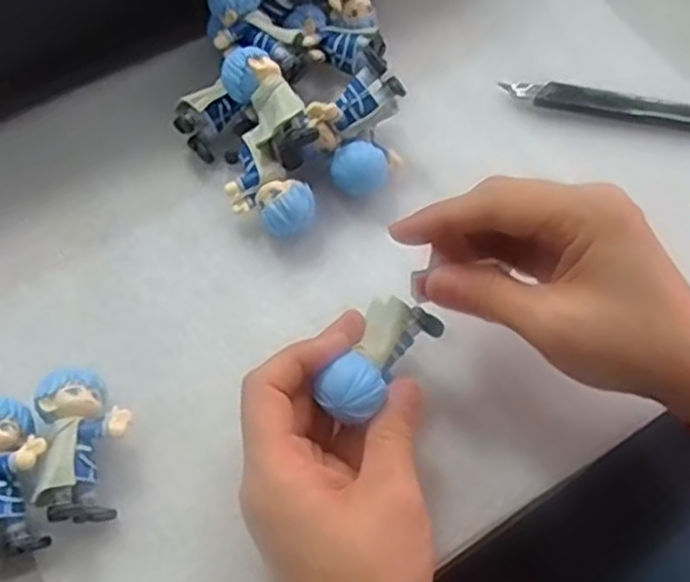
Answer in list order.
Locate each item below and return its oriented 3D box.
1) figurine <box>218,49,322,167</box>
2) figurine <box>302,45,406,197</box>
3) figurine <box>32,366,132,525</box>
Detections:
[{"bbox_3d":[-0.036,-0.090,0.353,0.027,0.025,0.056,-27,65,-14],"label":"figurine"},{"bbox_3d":[0.010,-0.078,0.365,0.047,0.044,0.053,41,69,19],"label":"figurine"},{"bbox_3d":[-0.107,0.063,0.296,0.038,0.031,0.060,-13,63,-7],"label":"figurine"}]

